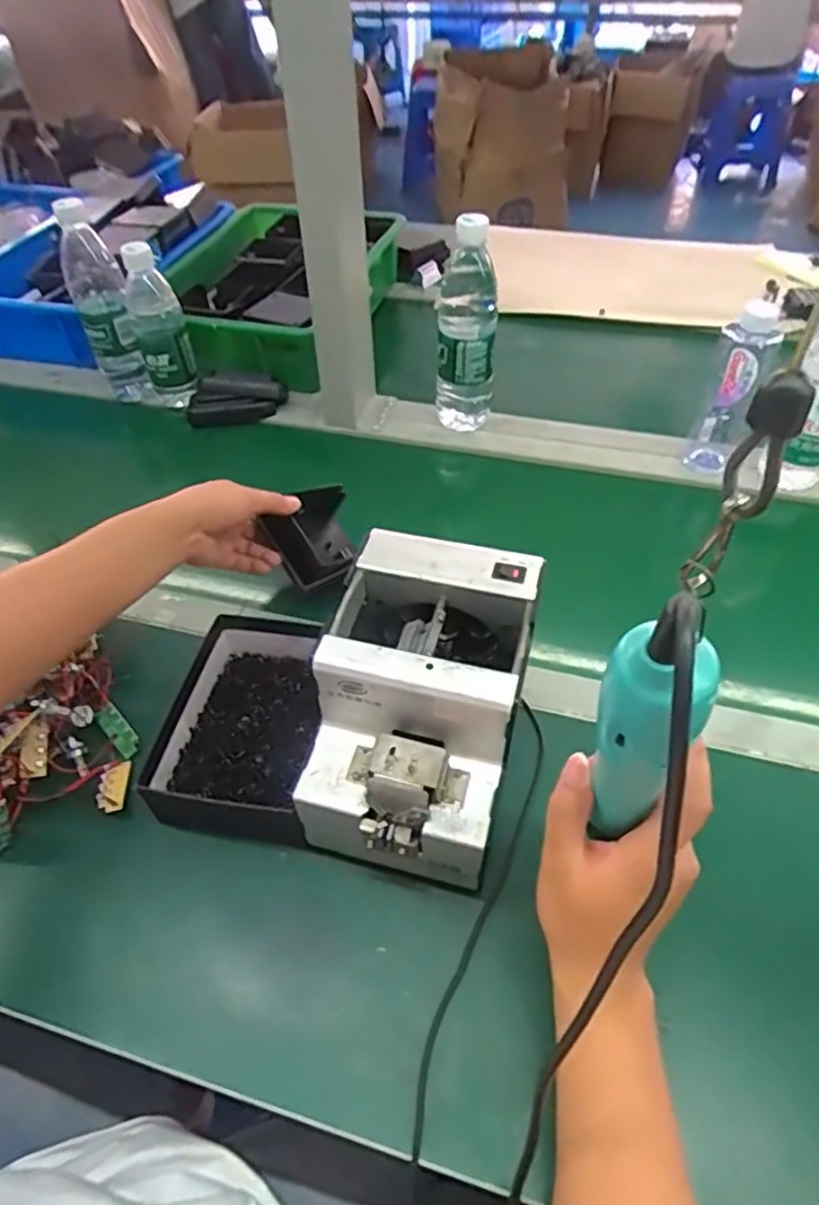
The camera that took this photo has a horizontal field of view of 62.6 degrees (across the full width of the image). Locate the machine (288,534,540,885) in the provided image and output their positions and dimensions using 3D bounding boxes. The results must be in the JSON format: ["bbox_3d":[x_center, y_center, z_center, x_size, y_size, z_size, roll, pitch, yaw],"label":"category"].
[{"bbox_3d":[0.009,0.074,0.456,0.118,0.152,0.171,11,49,11],"label":"machine"}]

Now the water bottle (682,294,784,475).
[{"bbox_3d":[0.339,-0.213,0.710,0.057,0.189,0.054,17,51,17],"label":"water bottle"}]

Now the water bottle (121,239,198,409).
[{"bbox_3d":[-0.303,-0.320,0.802,0.071,0.189,0.061,-20,50,-15],"label":"water bottle"}]

